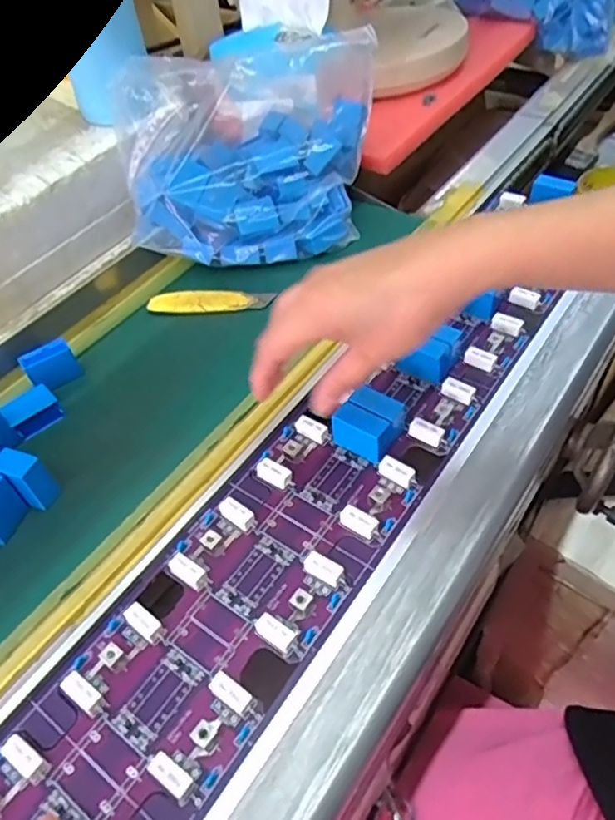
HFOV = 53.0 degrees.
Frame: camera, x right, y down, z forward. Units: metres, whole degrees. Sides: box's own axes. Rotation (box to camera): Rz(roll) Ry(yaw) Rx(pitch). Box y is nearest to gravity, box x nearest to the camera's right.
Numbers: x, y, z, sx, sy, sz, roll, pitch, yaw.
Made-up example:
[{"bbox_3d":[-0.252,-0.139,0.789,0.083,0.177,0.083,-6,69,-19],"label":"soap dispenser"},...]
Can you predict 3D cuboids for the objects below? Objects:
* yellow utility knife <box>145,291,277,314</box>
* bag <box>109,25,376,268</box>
[{"bbox_3d":[-0.081,-0.091,0.514,0.104,0.006,0.022,-3,52,0],"label":"yellow utility knife"},{"bbox_3d":[-0.055,-0.257,0.564,0.232,0.118,0.219,-12,46,-6],"label":"bag"}]

